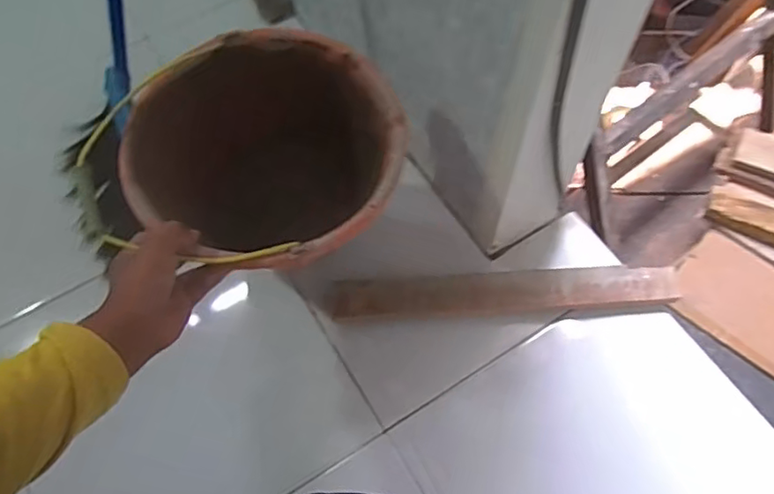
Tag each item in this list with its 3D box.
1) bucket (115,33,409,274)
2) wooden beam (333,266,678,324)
[{"bbox_3d":[-0.110,-0.088,0.695,0.253,0.222,0.280,1,63,3],"label":"bucket"},{"bbox_3d":[0.161,0.058,0.790,0.459,0.023,0.062,-4,63,0],"label":"wooden beam"}]

